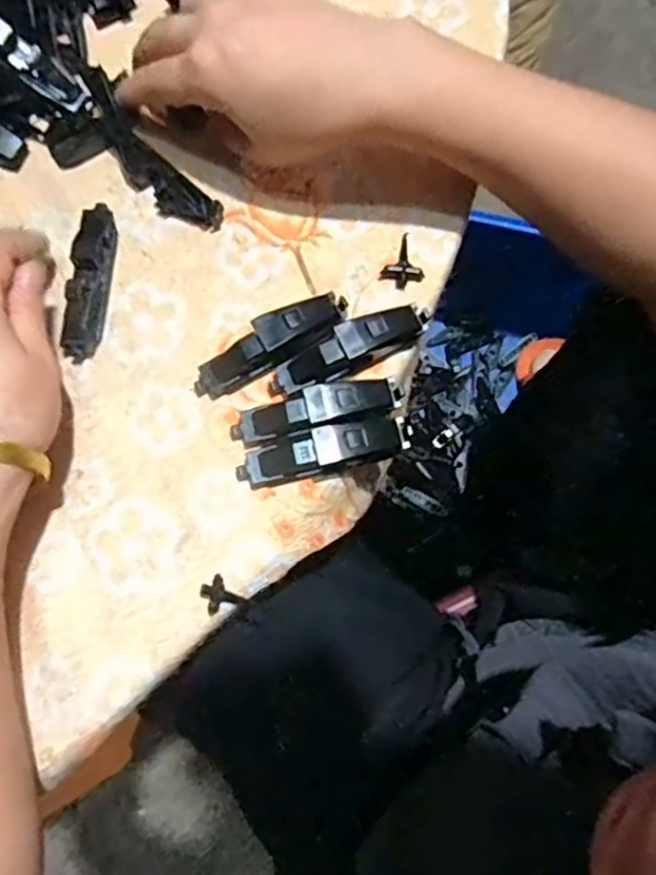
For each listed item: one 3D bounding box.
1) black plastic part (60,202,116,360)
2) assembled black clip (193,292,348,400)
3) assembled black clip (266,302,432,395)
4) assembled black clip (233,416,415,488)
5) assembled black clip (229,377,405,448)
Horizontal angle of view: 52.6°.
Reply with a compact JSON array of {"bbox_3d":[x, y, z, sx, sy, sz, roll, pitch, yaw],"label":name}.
[{"bbox_3d":[-0.121,-0.081,0.333,0.017,0.016,0.082,3,78,2],"label":"black plastic part"},{"bbox_3d":[-0.028,-0.045,0.320,0.082,0.023,0.020,-31,79,-5],"label":"assembled black clip"},{"bbox_3d":[0.010,-0.043,0.321,0.082,0.019,0.022,-25,78,-4],"label":"assembled black clip"},{"bbox_3d":[-0.002,0.006,0.310,0.082,0.018,0.018,-13,78,-1],"label":"assembled black clip"},{"bbox_3d":[-0.006,-0.013,0.315,0.082,0.022,0.019,-13,78,-1],"label":"assembled black clip"}]

